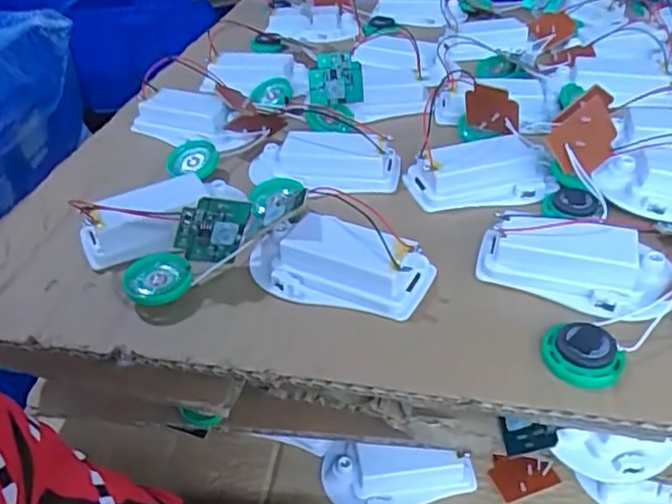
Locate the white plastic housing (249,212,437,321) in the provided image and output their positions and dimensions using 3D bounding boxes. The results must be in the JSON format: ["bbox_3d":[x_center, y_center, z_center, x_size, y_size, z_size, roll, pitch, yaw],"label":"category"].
[{"bbox_3d":[-0.001,0.004,0.270,0.079,0.022,0.034,11,36,19],"label":"white plastic housing"}]

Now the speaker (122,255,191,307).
[{"bbox_3d":[-0.076,0.011,0.268,0.028,0.005,0.028,-4,50,5],"label":"speaker"}]

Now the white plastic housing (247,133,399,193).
[{"bbox_3d":[-0.008,-0.047,0.334,0.081,0.026,0.023,6,35,12],"label":"white plastic housing"}]

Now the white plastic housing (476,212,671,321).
[{"bbox_3d":[0.099,0.003,0.261,0.073,0.022,0.037,16,38,25],"label":"white plastic housing"}]

